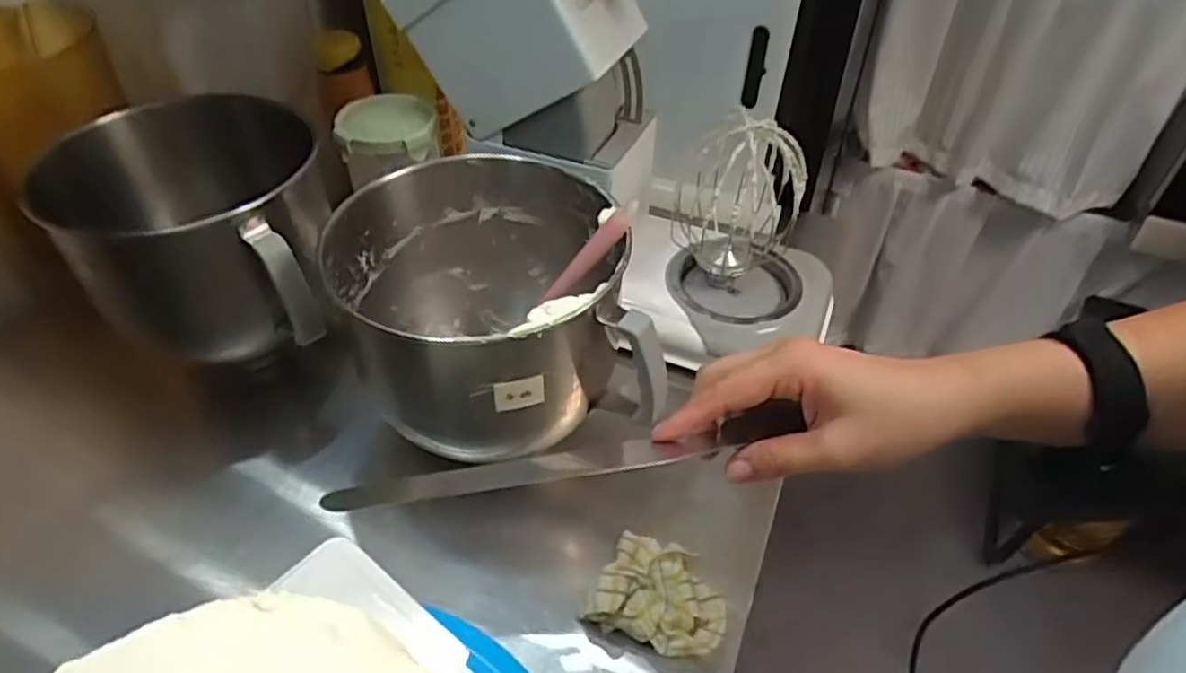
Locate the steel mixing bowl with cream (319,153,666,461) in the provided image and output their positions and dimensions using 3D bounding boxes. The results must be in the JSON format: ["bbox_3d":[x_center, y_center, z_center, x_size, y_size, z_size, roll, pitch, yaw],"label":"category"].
[{"bbox_3d":[-0.090,-0.024,0.588,0.209,0.167,0.236,-11,46,-13],"label":"steel mixing bowl with cream"}]

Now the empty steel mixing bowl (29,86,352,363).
[{"bbox_3d":[-0.342,-0.092,0.617,0.199,0.166,0.164,-3,45,-6],"label":"empty steel mixing bowl"}]

